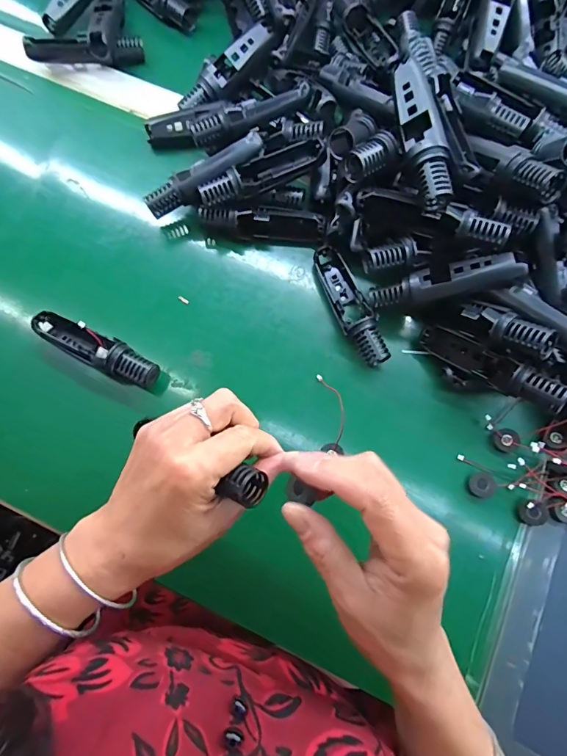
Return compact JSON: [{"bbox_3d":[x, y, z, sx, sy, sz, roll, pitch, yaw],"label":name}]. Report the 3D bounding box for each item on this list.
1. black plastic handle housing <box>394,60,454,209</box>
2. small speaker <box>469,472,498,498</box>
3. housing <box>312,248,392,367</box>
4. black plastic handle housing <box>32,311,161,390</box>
[{"bbox_3d":[0.110,-0.191,0.322,0.038,0.030,0.111,-2,75,-1],"label":"black plastic handle housing"},{"bbox_3d":[0.171,0.092,0.352,0.020,0.013,0.020,0,75,0],"label":"small speaker"},{"bbox_3d":[0.061,-0.068,0.380,0.032,0.031,0.119,-26,77,-7],"label":"housing"},{"bbox_3d":[-0.168,-0.025,0.371,0.120,0.032,0.031,27,77,7],"label":"black plastic handle housing"}]

